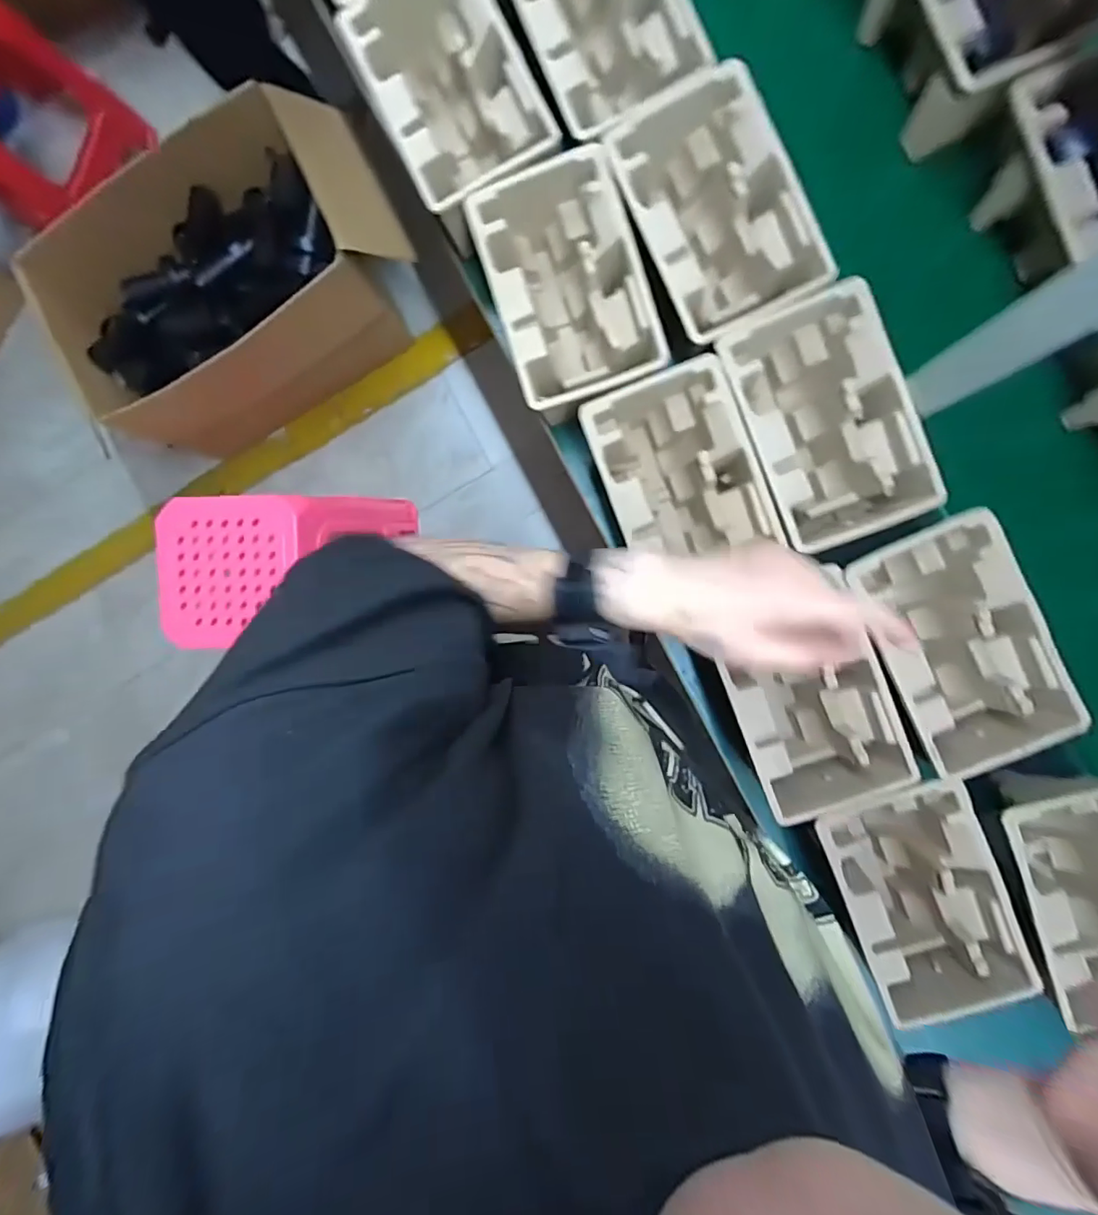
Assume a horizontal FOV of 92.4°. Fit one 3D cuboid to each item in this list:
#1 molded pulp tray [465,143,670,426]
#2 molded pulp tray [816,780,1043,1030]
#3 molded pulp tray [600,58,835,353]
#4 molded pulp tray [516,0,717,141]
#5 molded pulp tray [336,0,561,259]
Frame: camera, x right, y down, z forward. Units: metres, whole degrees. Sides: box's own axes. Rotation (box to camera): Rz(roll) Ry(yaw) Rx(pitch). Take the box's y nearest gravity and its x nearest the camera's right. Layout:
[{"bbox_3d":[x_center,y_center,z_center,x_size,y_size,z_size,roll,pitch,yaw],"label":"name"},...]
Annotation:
[{"bbox_3d":[0.023,-0.327,0.570,0.146,0.113,0.224,-18,90,7],"label":"molded pulp tray"},{"bbox_3d":[0.377,0.295,0.563,0.138,0.122,0.226,-22,90,7],"label":"molded pulp tray"},{"bbox_3d":[0.163,-0.382,0.543,0.138,0.108,0.221,-25,89,7],"label":"molded pulp tray"},{"bbox_3d":[0.048,-0.587,0.543,0.145,0.098,0.227,-26,89,7],"label":"molded pulp tray"},{"bbox_3d":[-0.092,-0.524,0.571,0.149,0.116,0.227,-27,89,7],"label":"molded pulp tray"}]

